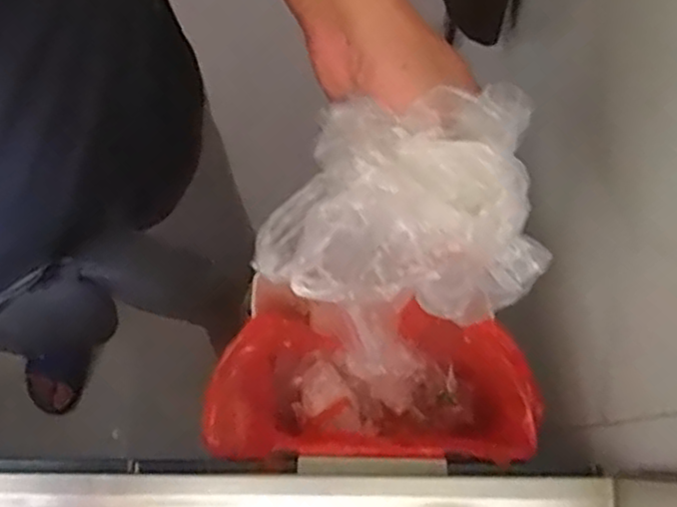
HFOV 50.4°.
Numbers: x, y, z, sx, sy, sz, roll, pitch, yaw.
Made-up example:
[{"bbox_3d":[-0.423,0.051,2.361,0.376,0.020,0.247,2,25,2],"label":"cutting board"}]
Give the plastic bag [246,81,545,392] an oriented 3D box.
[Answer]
[{"bbox_3d":[0.031,-0.021,0.407,0.143,0.107,0.141,-34,76,-8],"label":"plastic bag"}]

